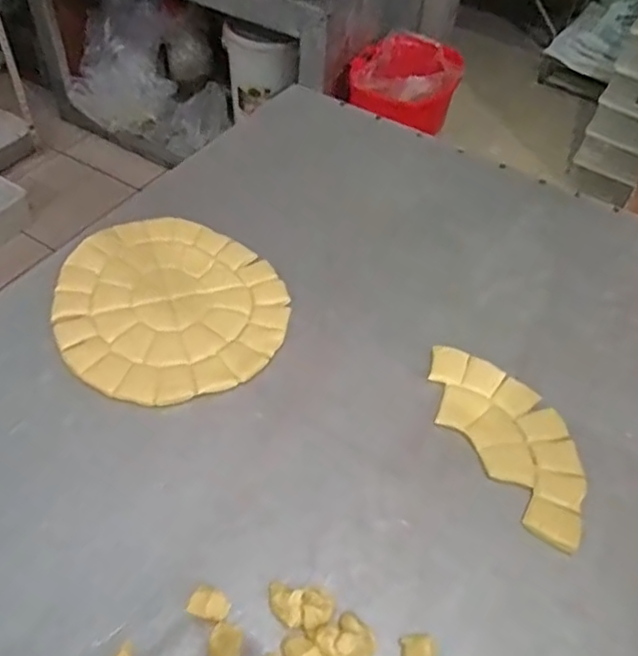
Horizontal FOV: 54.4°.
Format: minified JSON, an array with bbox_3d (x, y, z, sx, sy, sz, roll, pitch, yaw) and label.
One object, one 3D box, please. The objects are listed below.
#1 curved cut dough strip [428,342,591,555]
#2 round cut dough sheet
[{"bbox_3d":[0.212,0.115,0.683,0.114,0.012,0.245,-20,54,-20],"label":"curved cut dough strip"},{"bbox_3d":[-0.185,-0.036,0.778,0.266,0.010,0.289,2,50,-2],"label":"round cut dough sheet"}]

